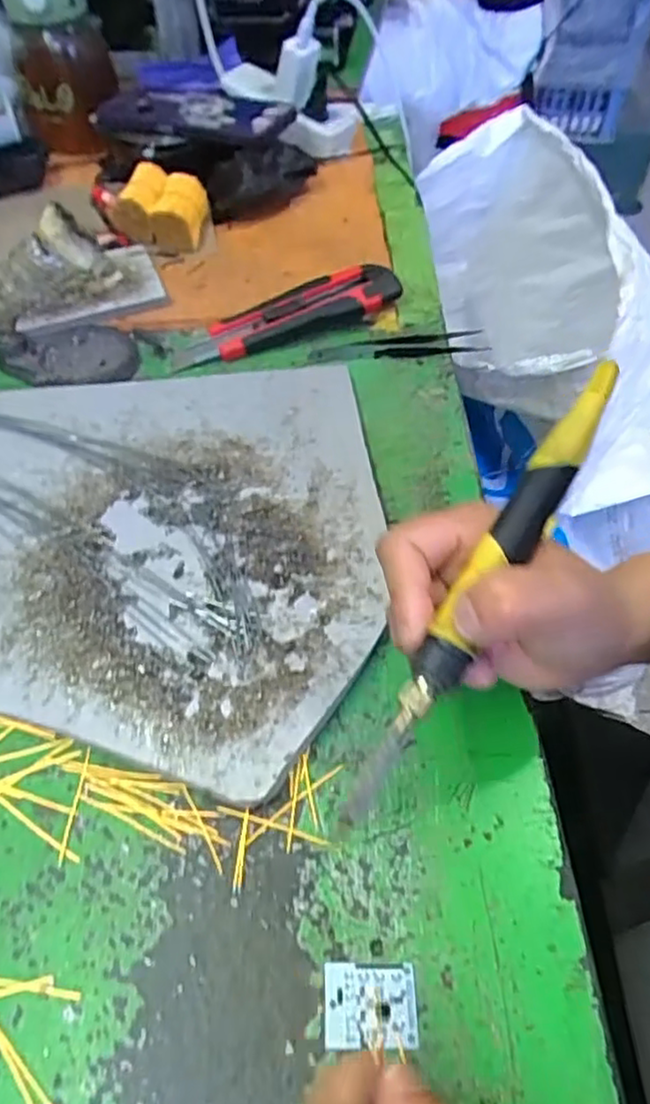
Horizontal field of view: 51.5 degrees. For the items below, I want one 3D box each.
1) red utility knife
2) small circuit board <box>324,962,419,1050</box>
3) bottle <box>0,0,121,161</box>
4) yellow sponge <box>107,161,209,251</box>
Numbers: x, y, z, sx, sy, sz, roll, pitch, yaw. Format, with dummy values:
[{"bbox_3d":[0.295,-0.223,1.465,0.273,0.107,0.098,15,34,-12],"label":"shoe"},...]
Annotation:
[{"bbox_3d":[-0.028,-0.170,0.476,0.162,0.022,0.035,-22,54,-14],"label":"red utility knife"},{"bbox_3d":[0.016,0.158,0.237,0.032,0.004,0.025,-2,52,1],"label":"small circuit board"},{"bbox_3d":[-0.239,-0.453,0.595,0.082,0.133,0.099,-12,51,-11],"label":"bottle"},{"bbox_3d":[-0.132,-0.281,0.543,0.077,0.040,0.061,13,51,10],"label":"yellow sponge"}]

